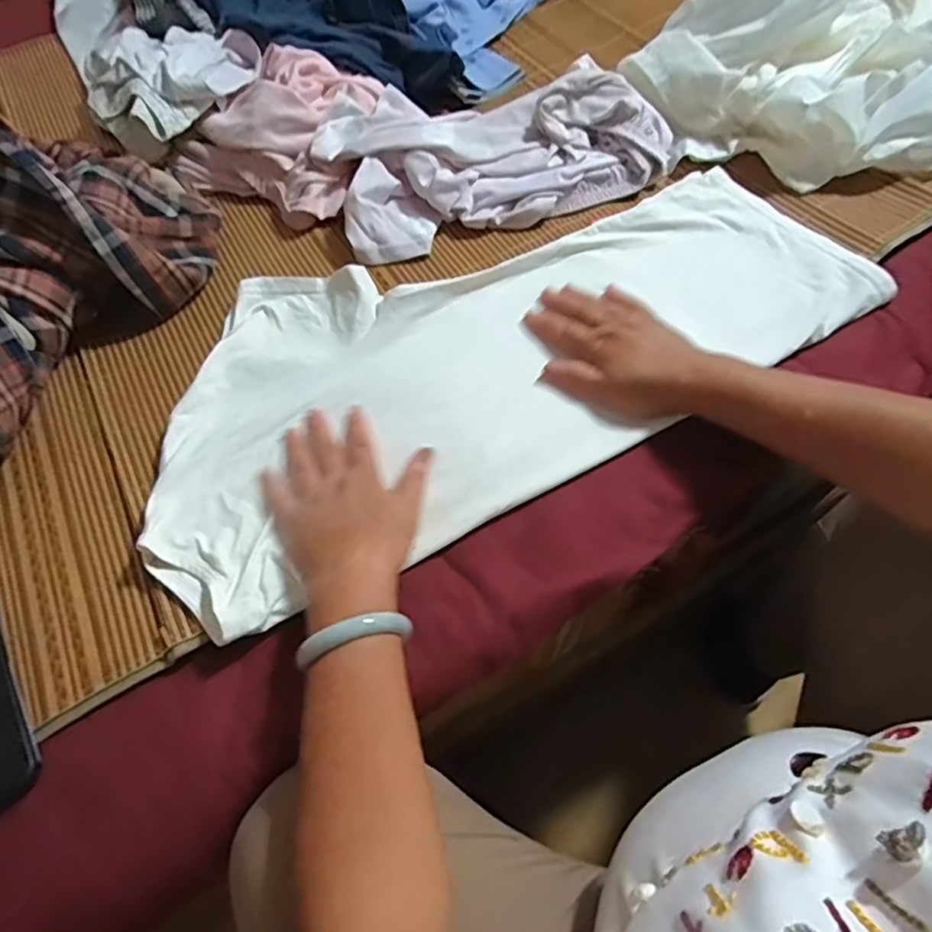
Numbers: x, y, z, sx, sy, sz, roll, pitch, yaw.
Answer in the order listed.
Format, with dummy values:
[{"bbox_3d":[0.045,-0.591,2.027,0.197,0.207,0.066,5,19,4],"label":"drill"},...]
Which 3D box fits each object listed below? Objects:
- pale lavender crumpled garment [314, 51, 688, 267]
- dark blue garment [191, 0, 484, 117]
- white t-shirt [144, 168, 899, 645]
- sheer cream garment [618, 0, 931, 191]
[{"bbox_3d":[0.025,-0.364,0.650,0.360,0.059,0.225,-22,62,-9],"label":"pale lavender crumpled garment"},{"bbox_3d":[-0.215,-0.589,0.774,0.206,0.099,0.475,-41,67,-18],"label":"dark blue garment"},{"bbox_3d":[0.033,-0.119,0.545,0.647,0.033,0.311,-24,62,-11],"label":"white t-shirt"},{"bbox_3d":[0.398,-0.462,0.638,0.318,0.130,0.314,30,66,18],"label":"sheer cream garment"}]

